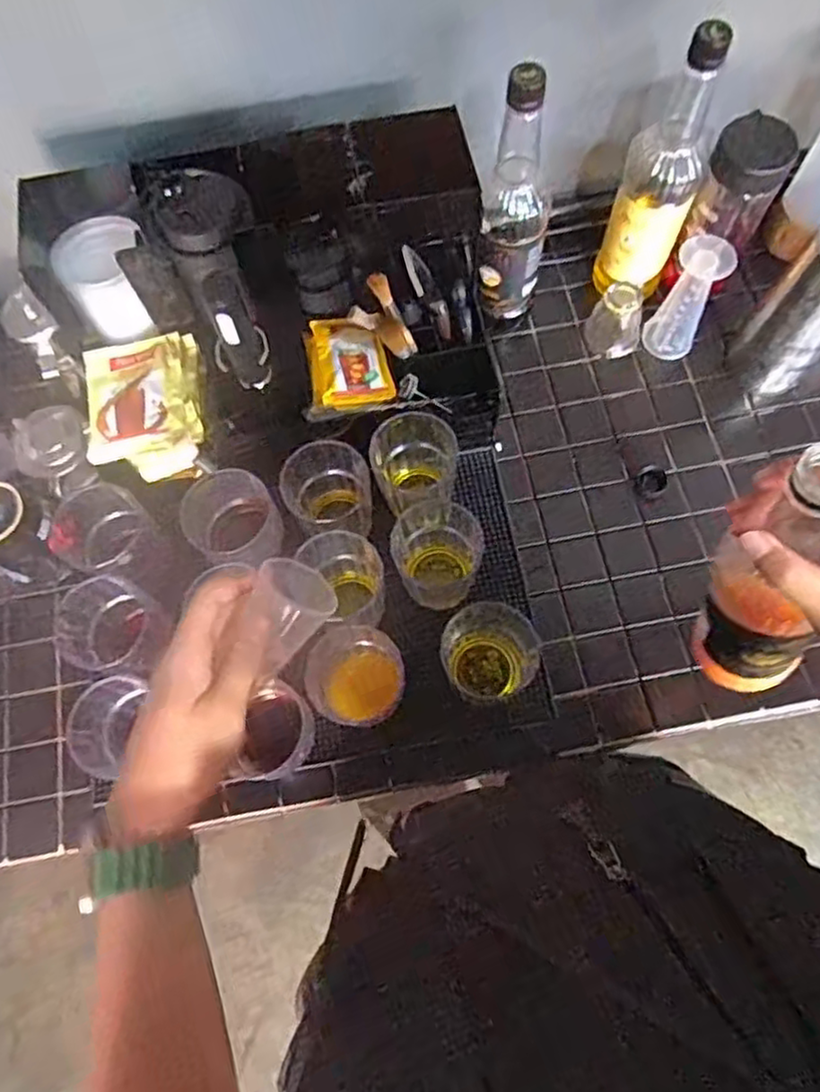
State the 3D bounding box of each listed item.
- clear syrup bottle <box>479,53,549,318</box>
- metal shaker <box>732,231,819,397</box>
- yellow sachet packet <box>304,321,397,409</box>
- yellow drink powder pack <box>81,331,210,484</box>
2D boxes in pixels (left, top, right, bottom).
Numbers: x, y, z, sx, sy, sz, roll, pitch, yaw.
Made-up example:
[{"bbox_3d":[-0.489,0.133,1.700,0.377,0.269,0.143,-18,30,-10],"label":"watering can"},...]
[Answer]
[{"bbox_3d":[0.099,-0.317,0.653,0.067,0.255,0.061,8,71,5],"label":"clear syrup bottle"},{"bbox_3d":[0.373,-0.216,0.658,0.069,0.192,0.063,41,77,15],"label":"metal shaker"},{"bbox_3d":[-0.059,-0.179,0.661,0.076,0.013,0.095,-8,71,-1],"label":"yellow sachet packet"},{"bbox_3d":[-0.246,-0.126,0.648,0.109,0.052,0.144,-9,71,-1],"label":"yellow drink powder pack"}]

